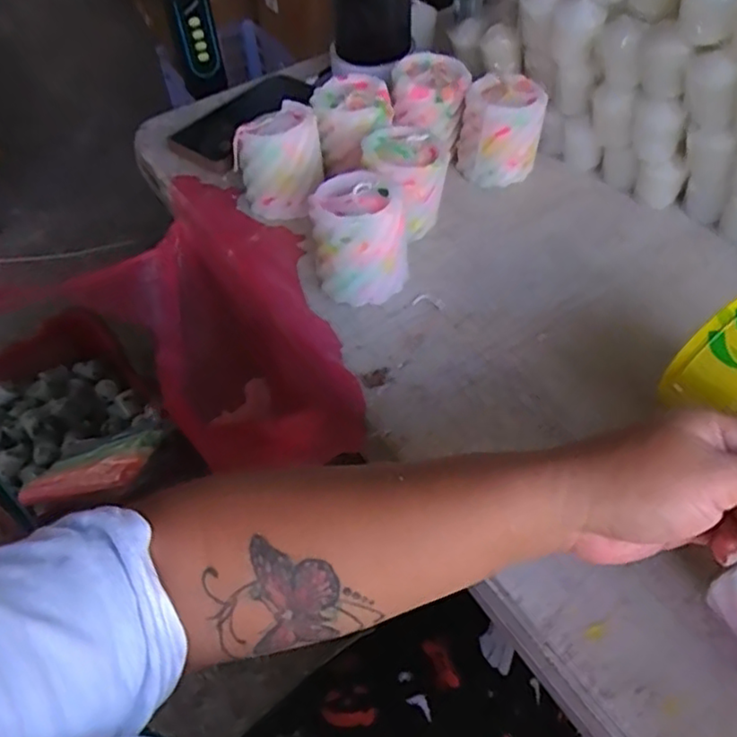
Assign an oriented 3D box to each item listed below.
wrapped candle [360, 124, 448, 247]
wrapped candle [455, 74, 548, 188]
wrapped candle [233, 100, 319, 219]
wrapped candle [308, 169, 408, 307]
[{"bbox_3d":[0.029,-0.145,0.511,0.058,0.069,0.067,32,60,27],"label":"wrapped candle"},{"bbox_3d":[0.115,-0.209,0.562,0.071,0.071,0.071,4,51,9],"label":"wrapped candle"},{"bbox_3d":[-0.071,-0.173,0.547,0.058,0.076,0.063,23,56,22],"label":"wrapped candle"},{"bbox_3d":[-0.006,-0.094,0.473,0.068,0.073,0.060,-9,51,-2],"label":"wrapped candle"}]

